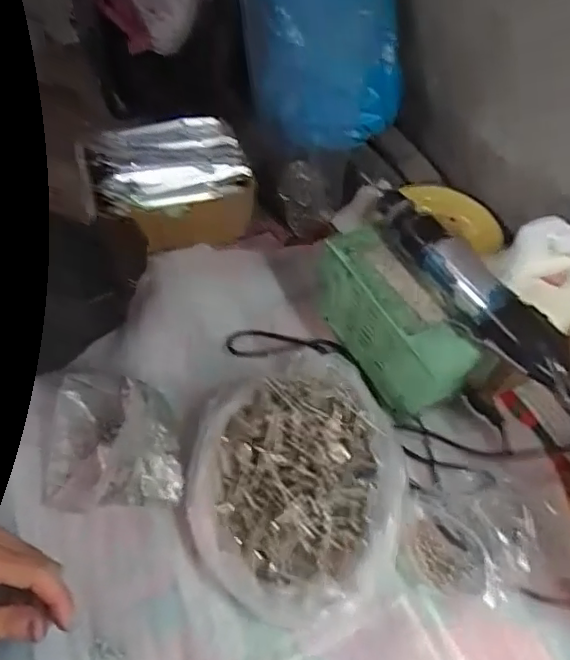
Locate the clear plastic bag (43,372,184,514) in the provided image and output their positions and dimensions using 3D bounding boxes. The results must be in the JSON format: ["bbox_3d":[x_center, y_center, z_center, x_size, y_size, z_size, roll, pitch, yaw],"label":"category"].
[{"bbox_3d":[-0.139,0.091,0.485,0.113,0.043,0.104,2,53,-4],"label":"clear plastic bag"}]

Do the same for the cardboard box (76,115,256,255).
[{"bbox_3d":[-0.122,-0.152,0.620,0.163,0.075,0.121,-10,55,-12],"label":"cardboard box"}]

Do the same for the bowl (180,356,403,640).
[{"bbox_3d":[0.007,0.120,0.479,0.167,0.047,0.210,9,53,2],"label":"bowl"}]

